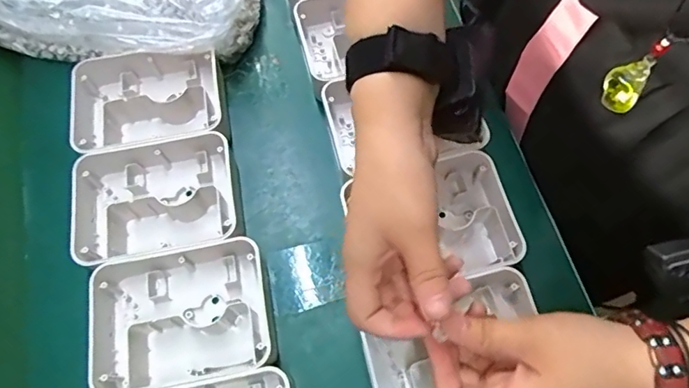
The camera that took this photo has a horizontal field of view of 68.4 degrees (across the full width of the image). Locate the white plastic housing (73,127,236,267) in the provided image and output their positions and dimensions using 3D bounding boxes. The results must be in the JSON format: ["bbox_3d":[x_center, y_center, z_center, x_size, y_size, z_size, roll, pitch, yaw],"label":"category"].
[{"bbox_3d":[-0.161,0.009,0.424,0.144,0.039,0.100,-12,67,-4],"label":"white plastic housing"}]

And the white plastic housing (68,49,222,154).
[{"bbox_3d":[-0.178,-0.084,0.461,0.133,0.043,0.106,-11,67,-3],"label":"white plastic housing"}]

